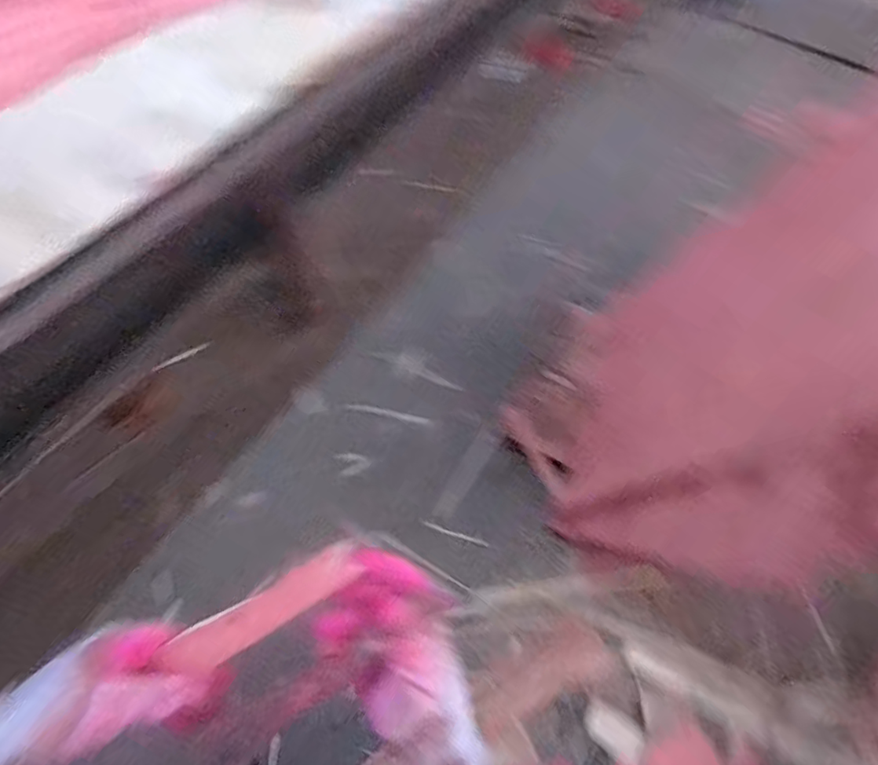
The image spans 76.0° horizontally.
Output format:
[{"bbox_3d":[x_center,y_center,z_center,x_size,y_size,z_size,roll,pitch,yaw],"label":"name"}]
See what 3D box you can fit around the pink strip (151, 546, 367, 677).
[{"bbox_3d":[-0.127,0.167,0.405,0.155,0.008,0.033,-31,103,8],"label":"pink strip"}]

